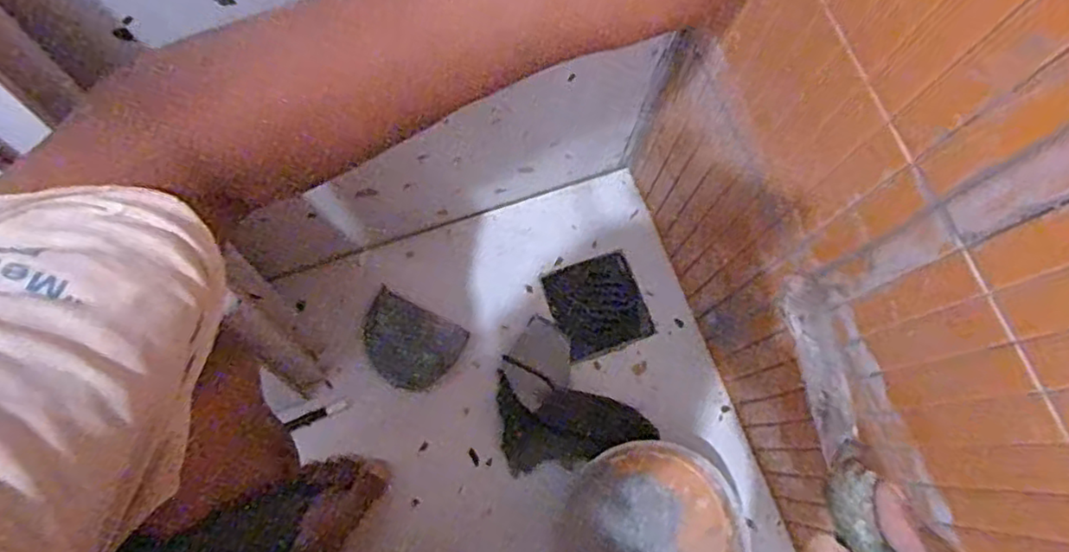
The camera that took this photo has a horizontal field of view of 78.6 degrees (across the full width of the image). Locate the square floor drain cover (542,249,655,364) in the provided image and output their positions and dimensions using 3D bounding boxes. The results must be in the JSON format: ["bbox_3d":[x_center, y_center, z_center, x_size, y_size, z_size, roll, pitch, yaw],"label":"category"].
[{"bbox_3d":[0.075,0.035,0.776,0.110,0.016,0.111,-20,76,-7],"label":"square floor drain cover"}]

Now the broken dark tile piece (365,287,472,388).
[{"bbox_3d":[-0.142,0.078,0.733,0.112,0.016,0.087,25,75,5],"label":"broken dark tile piece"}]

